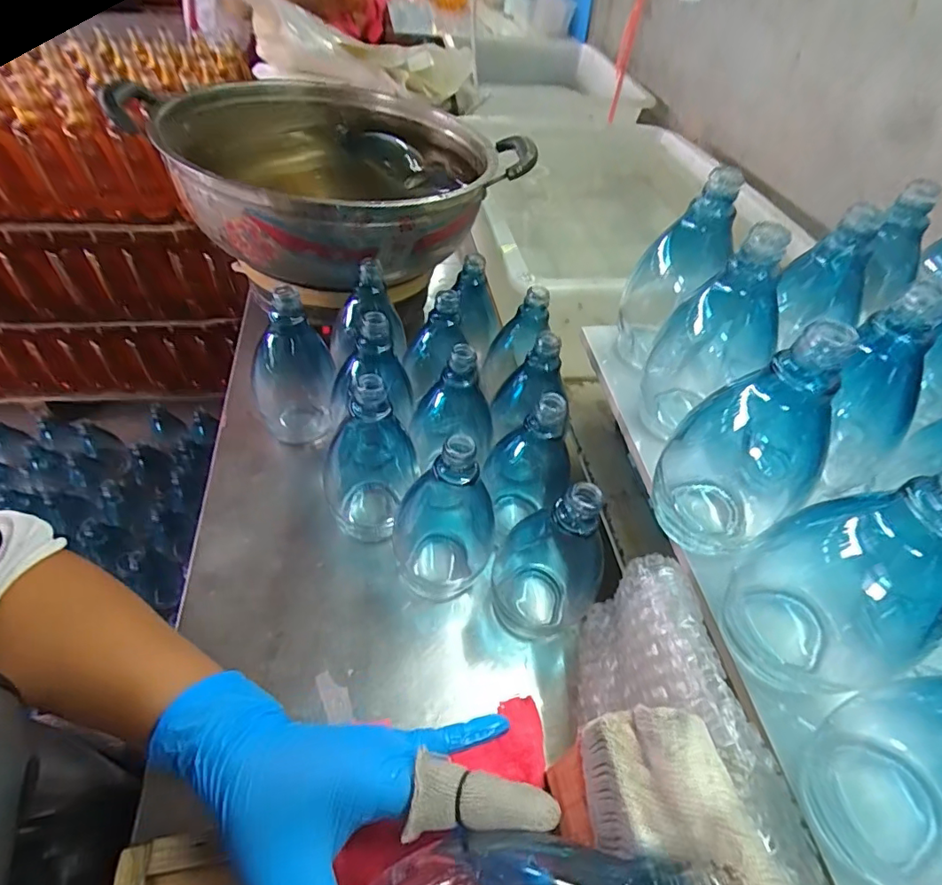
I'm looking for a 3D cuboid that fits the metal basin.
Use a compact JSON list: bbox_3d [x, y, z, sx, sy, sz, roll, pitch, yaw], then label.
[{"bbox_3d":[-0.154,-0.315,0.567,0.347,0.107,0.377,1,48,-2],"label":"metal basin"}]

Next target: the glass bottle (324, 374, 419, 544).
[{"bbox_3d":[-0.085,0.007,0.394,0.062,0.144,0.074,-12,50,-13],"label":"glass bottle"}]

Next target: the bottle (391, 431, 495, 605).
[{"bbox_3d":[-0.025,0.048,0.365,0.061,0.143,0.072,-13,50,-14],"label":"bottle"}]

